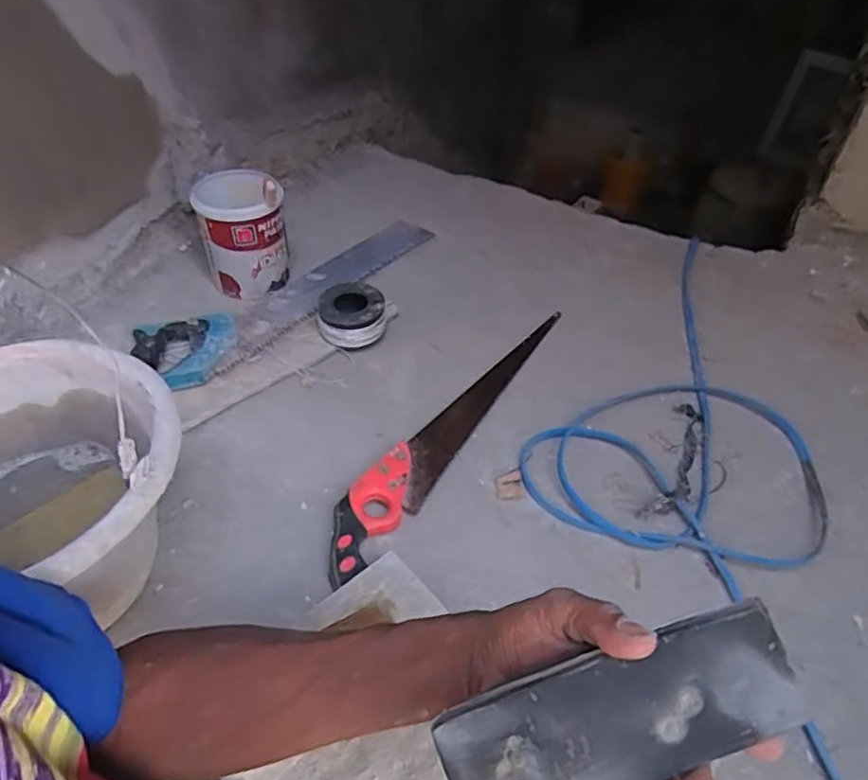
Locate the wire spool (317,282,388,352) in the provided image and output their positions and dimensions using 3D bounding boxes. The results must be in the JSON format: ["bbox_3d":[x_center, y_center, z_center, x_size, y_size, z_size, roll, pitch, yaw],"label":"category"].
[{"bbox_3d":[-0.101,-0.092,0.786,0.081,0.052,0.081,2,44,-2],"label":"wire spool"}]

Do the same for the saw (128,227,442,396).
[{"bbox_3d":[-0.171,-0.143,0.849,0.125,0.034,0.487,31,50,25],"label":"saw"}]

